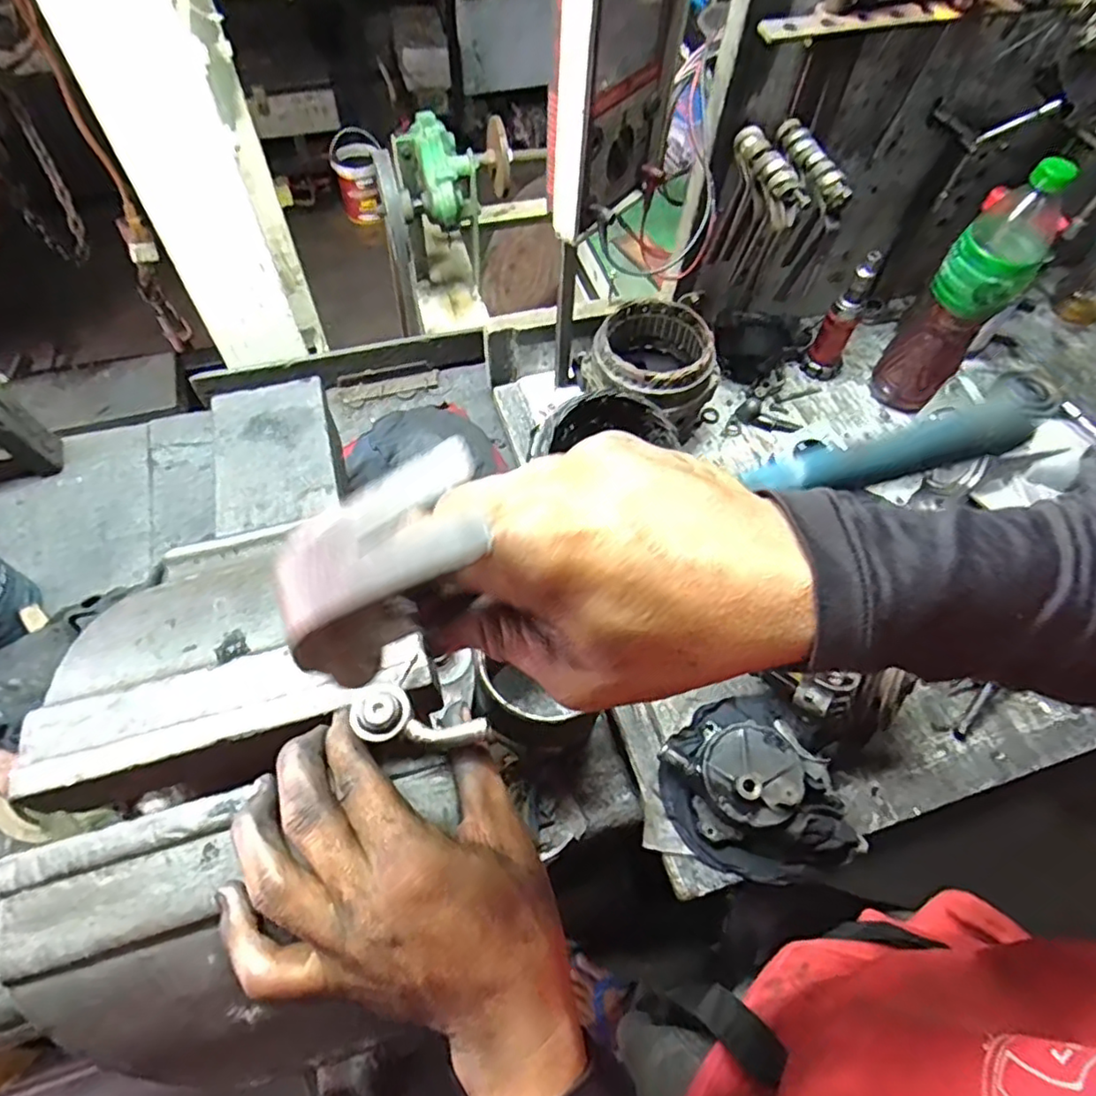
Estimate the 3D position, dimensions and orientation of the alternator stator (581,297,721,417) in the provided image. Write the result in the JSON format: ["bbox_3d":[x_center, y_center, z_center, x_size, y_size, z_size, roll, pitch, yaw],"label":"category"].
[{"bbox_3d":[0.112,-0.196,0.658,0.126,0.067,0.121,27,61,13],"label":"alternator stator"}]

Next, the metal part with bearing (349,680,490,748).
[{"bbox_3d":[-0.060,0.081,0.291,0.063,0.010,0.025,16,59,4],"label":"metal part with bearing"}]

